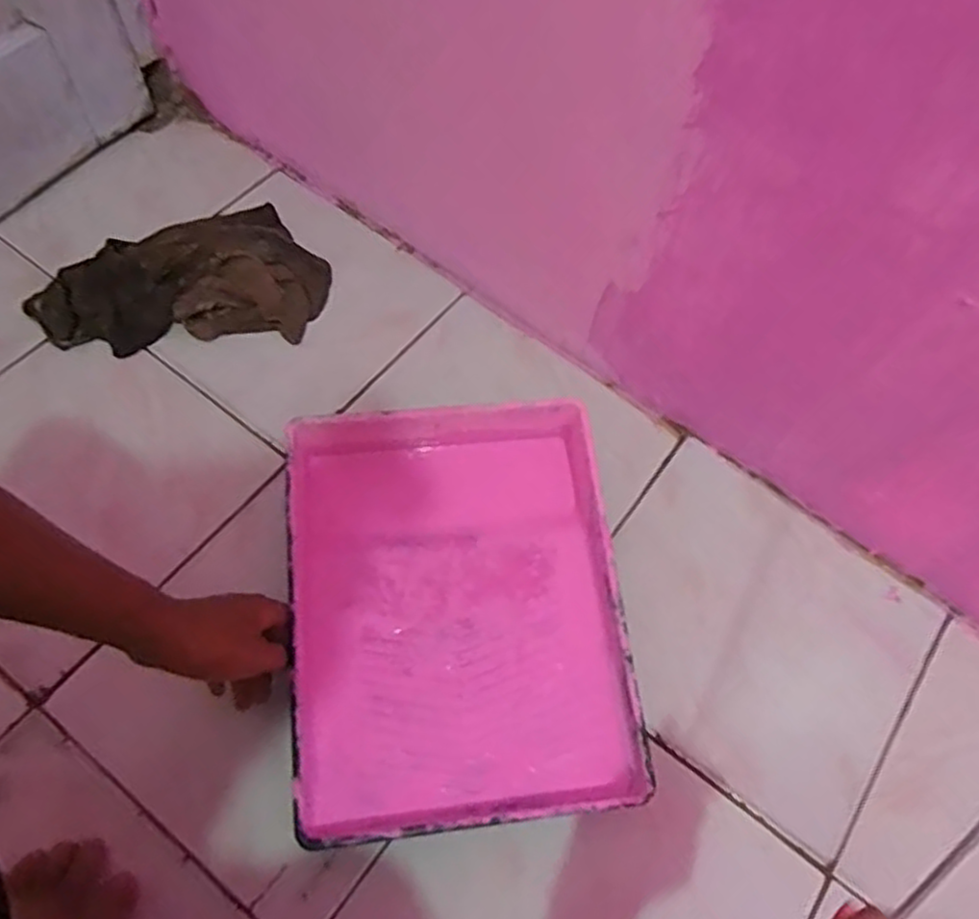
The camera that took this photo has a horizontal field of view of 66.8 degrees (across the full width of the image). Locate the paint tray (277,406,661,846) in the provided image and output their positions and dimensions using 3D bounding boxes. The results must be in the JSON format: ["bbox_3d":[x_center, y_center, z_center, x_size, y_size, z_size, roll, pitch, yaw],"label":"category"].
[{"bbox_3d":[-0.028,0.125,0.644,0.278,0.069,0.350,-4,64,-5],"label":"paint tray"}]

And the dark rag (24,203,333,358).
[{"bbox_3d":[-0.344,-0.206,0.826,0.318,0.046,0.180,-6,64,-6],"label":"dark rag"}]

